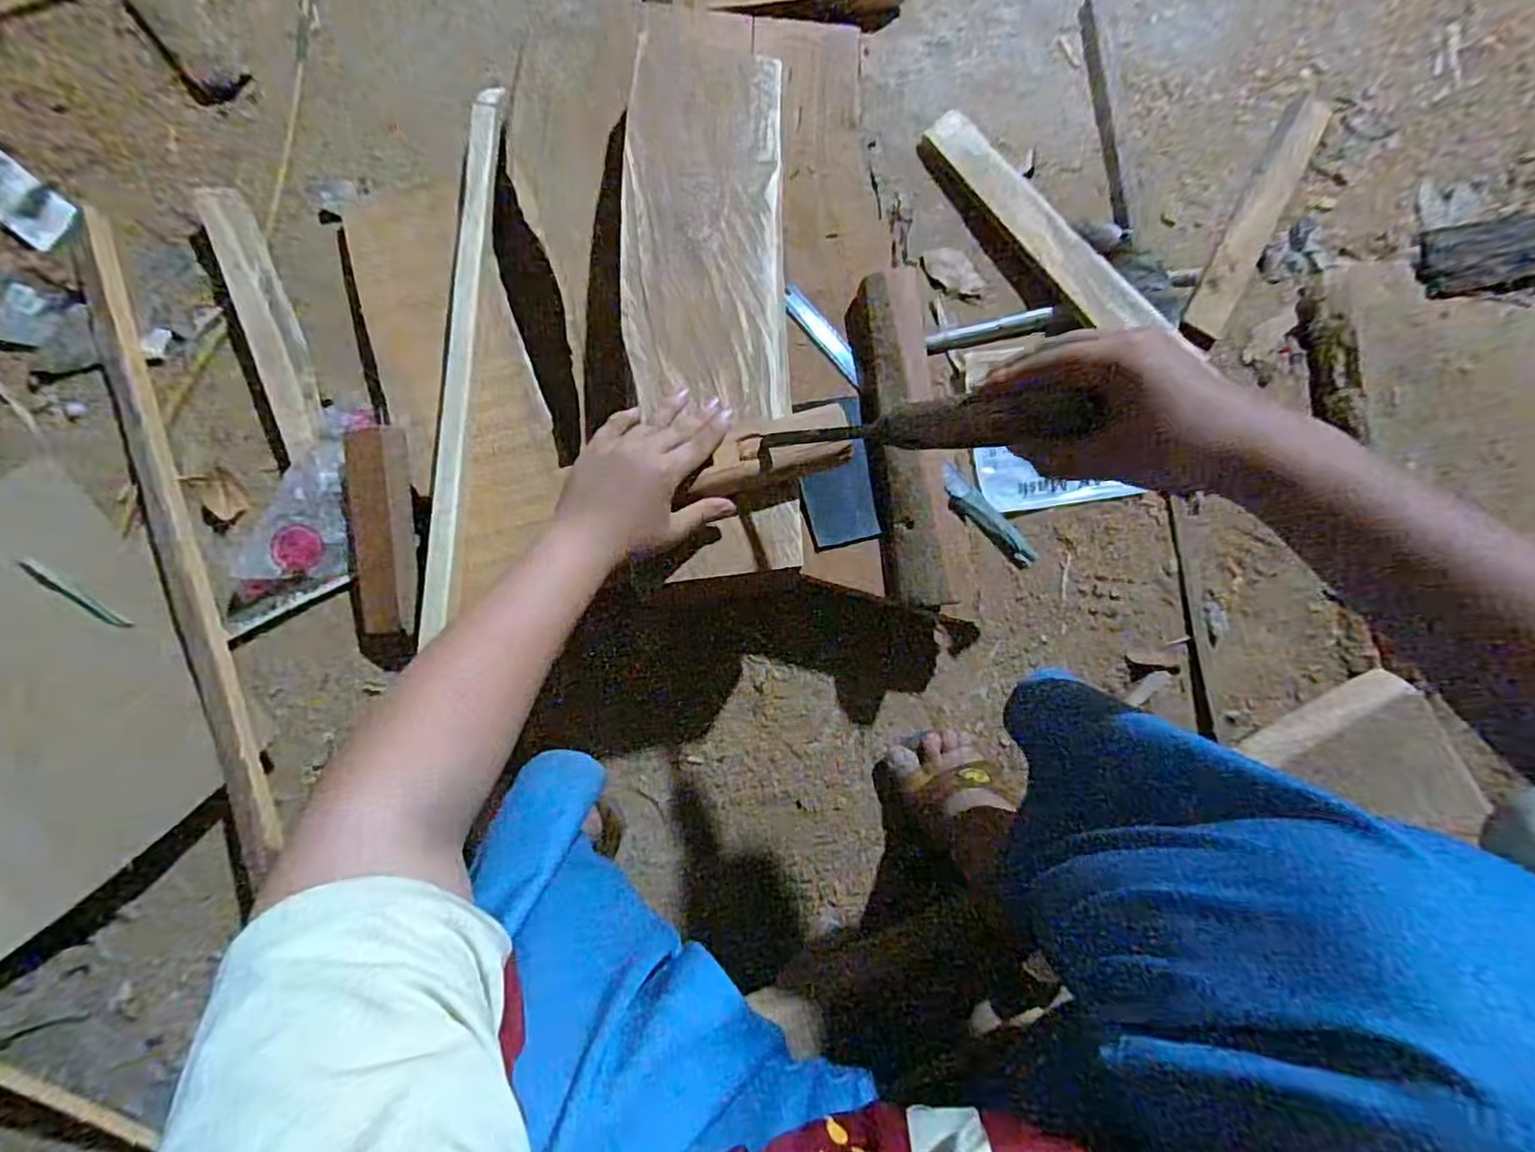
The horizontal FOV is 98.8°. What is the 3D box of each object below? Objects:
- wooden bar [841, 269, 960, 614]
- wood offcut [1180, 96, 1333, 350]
[{"bbox_3d":[0.117,-0.118,0.569,0.057,0.035,0.283,-7,88,-5],"label":"wooden bar"},{"bbox_3d":[0.512,-0.379,0.685,0.048,0.013,0.297,29,84,0],"label":"wood offcut"}]

